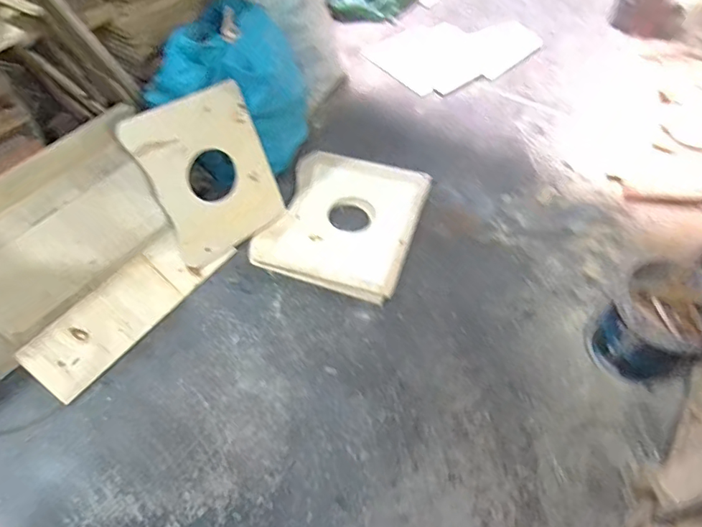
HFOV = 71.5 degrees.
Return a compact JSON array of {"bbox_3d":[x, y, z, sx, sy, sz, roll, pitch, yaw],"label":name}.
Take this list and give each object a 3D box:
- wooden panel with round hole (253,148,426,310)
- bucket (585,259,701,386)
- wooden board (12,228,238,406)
[{"bbox_3d":[-0.026,-0.188,1.896,0.549,0.067,0.613,19,70,6],"label":"wooden panel with round hole"},{"bbox_3d":[0.912,0.177,1.445,0.285,0.326,0.243,6,53,5],"label":"bucket"},{"bbox_3d":[-0.776,0.136,1.728,0.245,0.040,0.749,45,69,1],"label":"wooden board"}]

